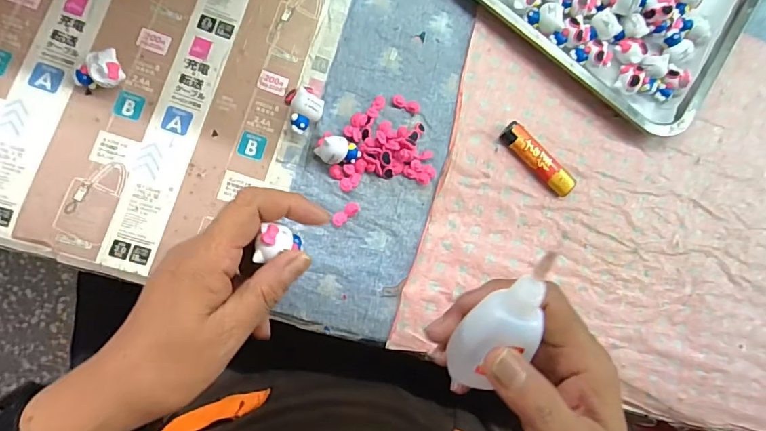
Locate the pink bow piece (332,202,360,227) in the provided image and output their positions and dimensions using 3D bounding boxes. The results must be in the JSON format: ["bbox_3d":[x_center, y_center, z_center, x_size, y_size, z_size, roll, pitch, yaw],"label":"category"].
[{"bbox_3d":[-0.030,-0.001,0.358,0.025,0.007,0.011,-38,93,-10],"label":"pink bow piece"}]

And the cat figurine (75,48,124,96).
[{"bbox_3d":[-0.212,-0.106,0.332,0.023,0.021,0.036,45,81,-4],"label":"cat figurine"}]

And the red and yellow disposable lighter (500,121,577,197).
[{"bbox_3d":[0.138,-0.050,0.395,0.079,0.014,0.020,44,81,-4],"label":"red and yellow disposable lighter"}]

